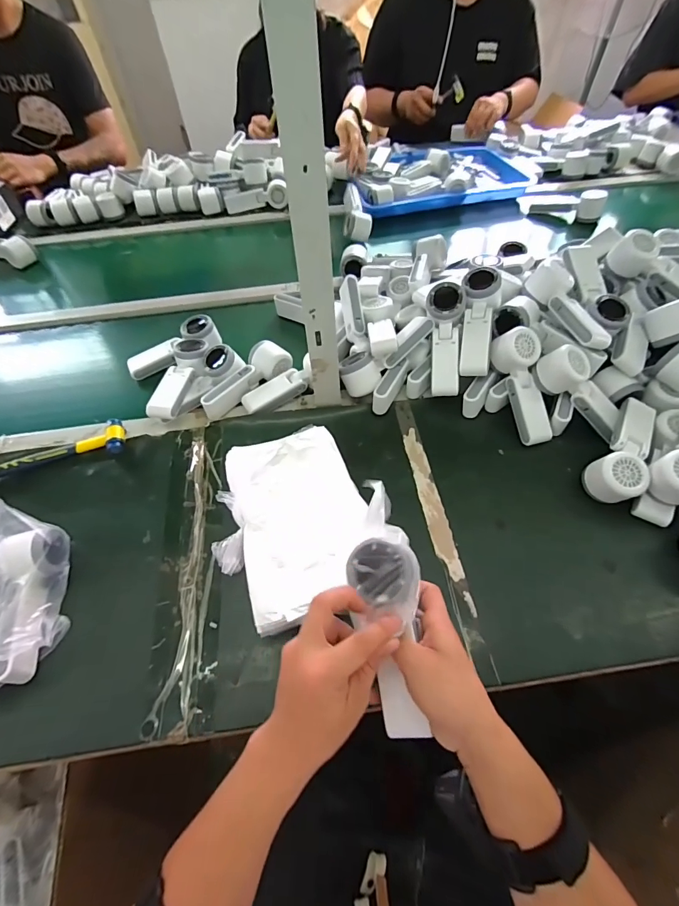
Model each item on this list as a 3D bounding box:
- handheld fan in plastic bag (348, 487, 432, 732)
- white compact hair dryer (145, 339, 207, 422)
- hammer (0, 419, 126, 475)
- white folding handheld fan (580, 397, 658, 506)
[{"bbox_3d":[0.041,0.134,0.360,0.058,0.045,0.215,-5,81,-1],"label":"handheld fan in plastic bag"},{"bbox_3d":[-0.259,-0.121,0.664,0.070,0.048,0.172,0,55,3],"label":"white compact hair dryer"},{"bbox_3d":[-0.449,0.002,0.607,0.241,0.024,0.062,-14,55,-8],"label":"hammer"},{"bbox_3d":[0.387,0.001,0.548,0.059,0.066,0.154,31,61,22],"label":"white folding handheld fan"}]

